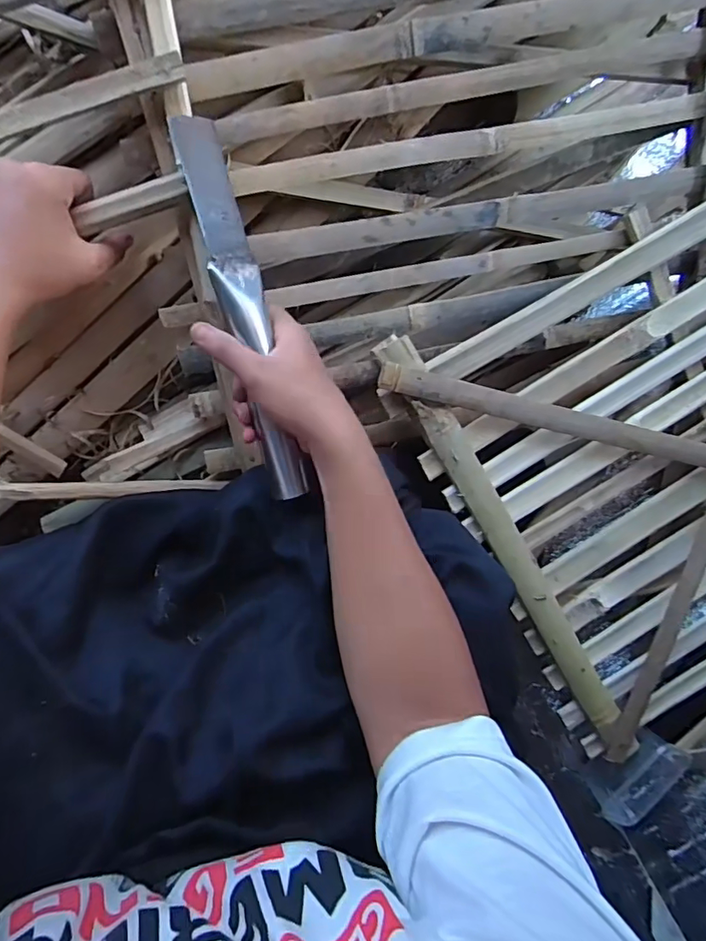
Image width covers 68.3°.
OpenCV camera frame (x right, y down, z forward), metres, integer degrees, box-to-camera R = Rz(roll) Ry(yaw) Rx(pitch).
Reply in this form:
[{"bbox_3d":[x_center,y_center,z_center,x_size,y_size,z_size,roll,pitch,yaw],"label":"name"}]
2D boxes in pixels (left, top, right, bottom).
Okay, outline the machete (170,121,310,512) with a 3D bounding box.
[{"bbox_3d":[-0.077,-0.109,0.383,0.033,0.023,0.268,-14,101,-6],"label":"machete"}]

